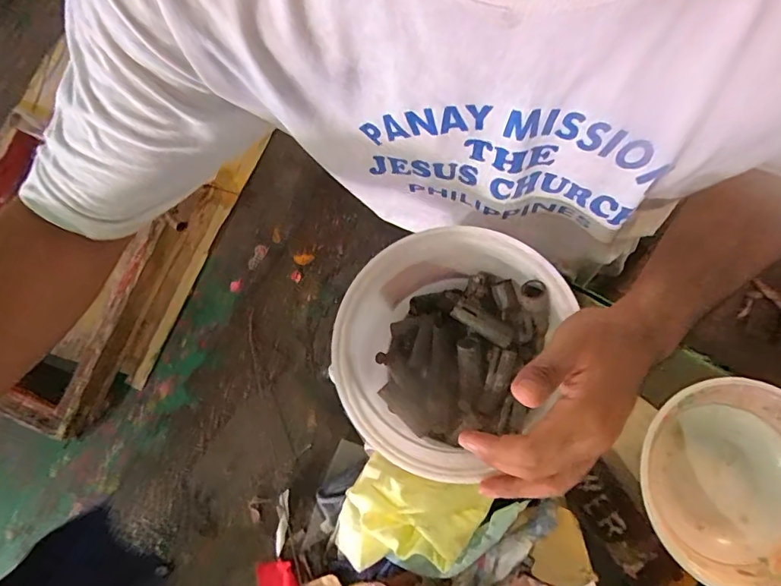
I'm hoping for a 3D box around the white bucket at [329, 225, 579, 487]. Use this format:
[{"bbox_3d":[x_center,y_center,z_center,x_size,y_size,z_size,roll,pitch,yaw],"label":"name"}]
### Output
[{"bbox_3d":[0.043,0.057,0.450,0.173,0.164,0.194,22,77,6],"label":"white bucket"}]

